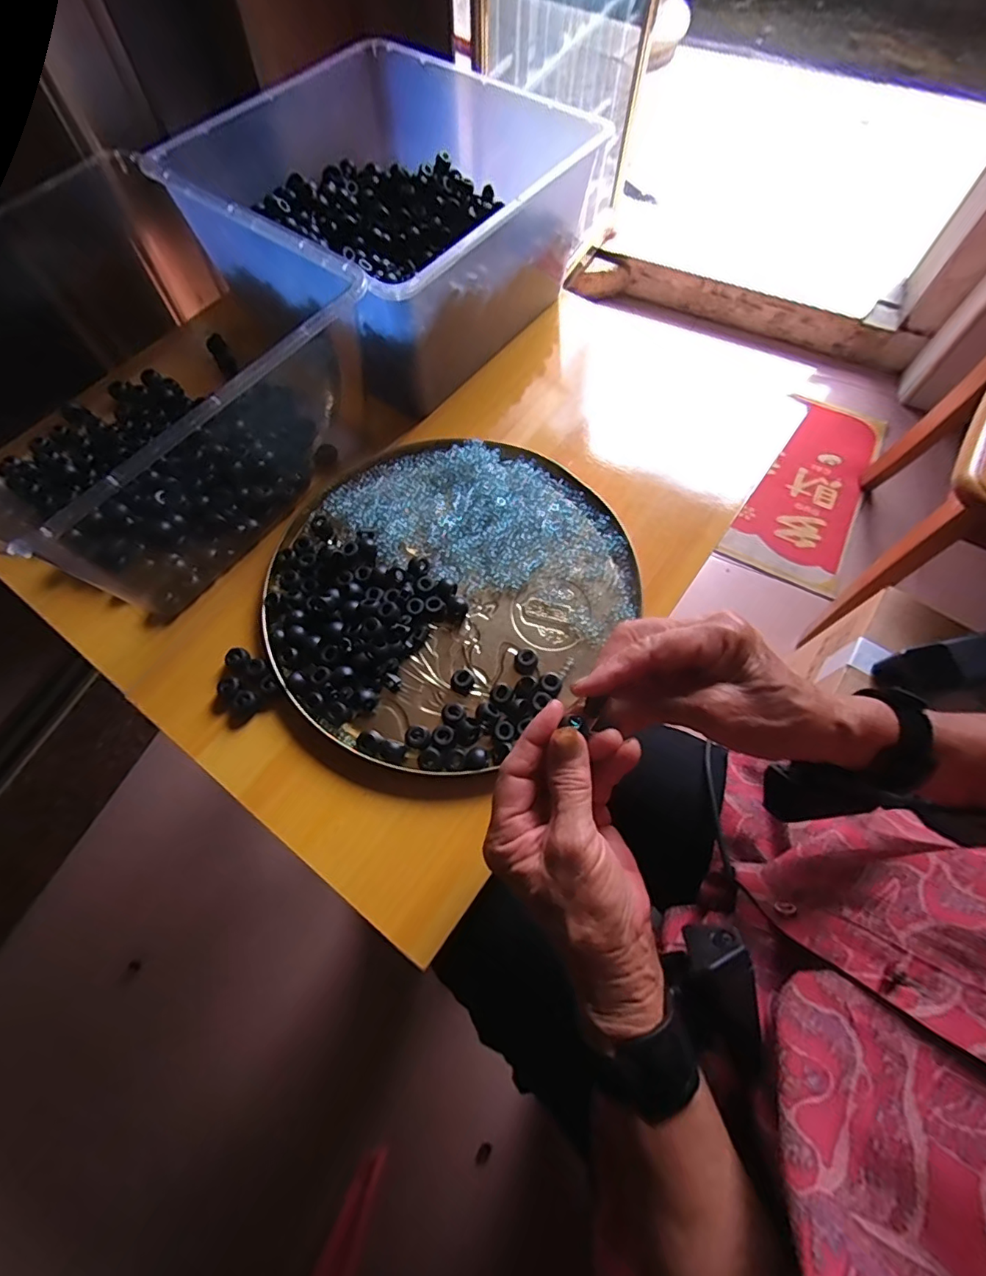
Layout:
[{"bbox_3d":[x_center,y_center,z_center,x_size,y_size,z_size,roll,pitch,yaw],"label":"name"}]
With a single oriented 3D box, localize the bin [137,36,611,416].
[{"bbox_3d":[-0.097,-0.403,0.512,0.294,0.130,0.303,36,71,14],"label":"bin"}]

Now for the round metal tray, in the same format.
[{"bbox_3d":[-0.041,-0.050,0.432,0.283,0.022,0.270,0,66,0],"label":"round metal tray"}]

